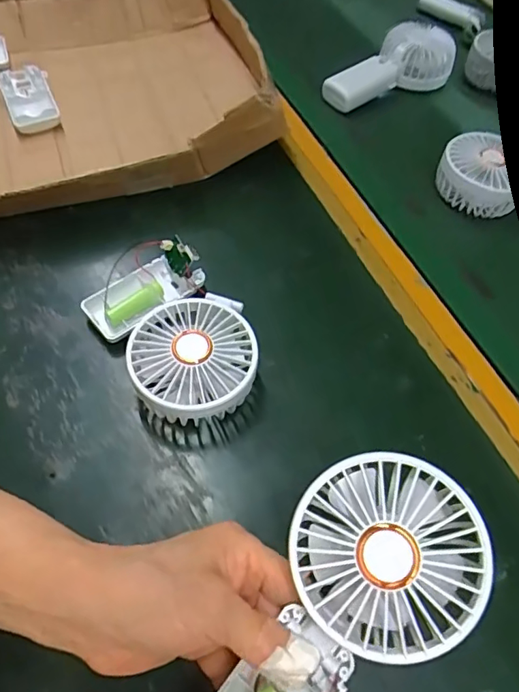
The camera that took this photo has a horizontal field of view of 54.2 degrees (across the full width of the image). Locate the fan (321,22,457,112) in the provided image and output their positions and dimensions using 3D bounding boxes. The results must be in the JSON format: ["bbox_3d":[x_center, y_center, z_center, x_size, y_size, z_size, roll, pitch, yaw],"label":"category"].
[{"bbox_3d":[0.153,-0.323,0.593,0.184,0.044,0.069,-35,66,-22],"label":"fan"}]

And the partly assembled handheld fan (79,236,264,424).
[{"bbox_3d":[-0.065,-0.016,0.374,0.090,0.048,0.163,-29,64,-19],"label":"partly assembled handheld fan"}]

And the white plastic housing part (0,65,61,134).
[{"bbox_3d":[-0.234,-0.248,0.514,0.049,0.022,0.094,-18,60,-13],"label":"white plastic housing part"}]

